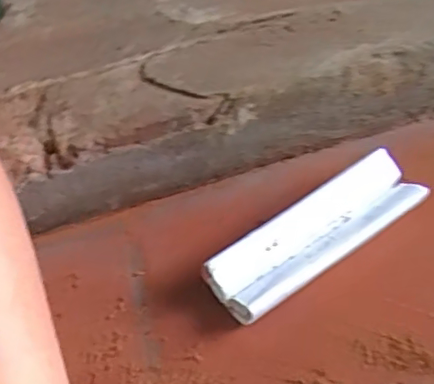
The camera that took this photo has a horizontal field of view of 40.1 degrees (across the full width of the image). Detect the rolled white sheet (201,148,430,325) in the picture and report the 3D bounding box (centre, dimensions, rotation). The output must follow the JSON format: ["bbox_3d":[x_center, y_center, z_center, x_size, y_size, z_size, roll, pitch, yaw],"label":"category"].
[{"bbox_3d":[0.094,0.039,0.542,0.221,0.046,0.066,-30,51,-23],"label":"rolled white sheet"}]

